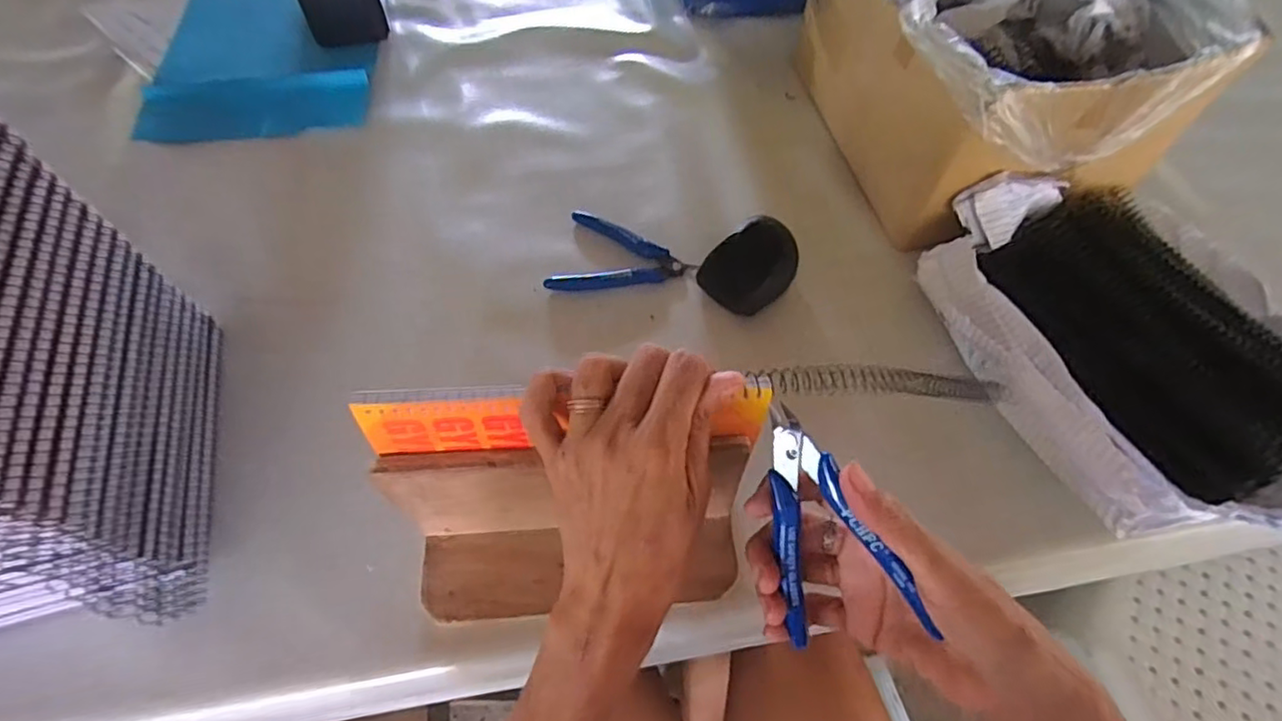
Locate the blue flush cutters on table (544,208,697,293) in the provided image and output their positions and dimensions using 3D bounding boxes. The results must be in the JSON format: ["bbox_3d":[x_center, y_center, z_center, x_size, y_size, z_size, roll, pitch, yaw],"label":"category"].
[{"bbox_3d":[-0.015,-0.082,0.531,0.113,0.013,0.081,16,60,9],"label":"blue flush cutters on table"}]

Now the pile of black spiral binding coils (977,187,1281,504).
[{"bbox_3d":[0.385,-0.023,0.470,0.188,0.052,0.230,-25,63,-15],"label":"pile of black spiral binding coils"}]

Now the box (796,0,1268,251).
[{"bbox_3d":[0.303,-0.265,0.539,0.255,0.182,0.272,-13,60,-9],"label":"box"}]

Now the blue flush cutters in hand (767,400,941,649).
[{"bbox_3d":[0.082,0.079,0.299,0.064,0.006,0.115,-26,87,30],"label":"blue flush cutters in hand"}]

